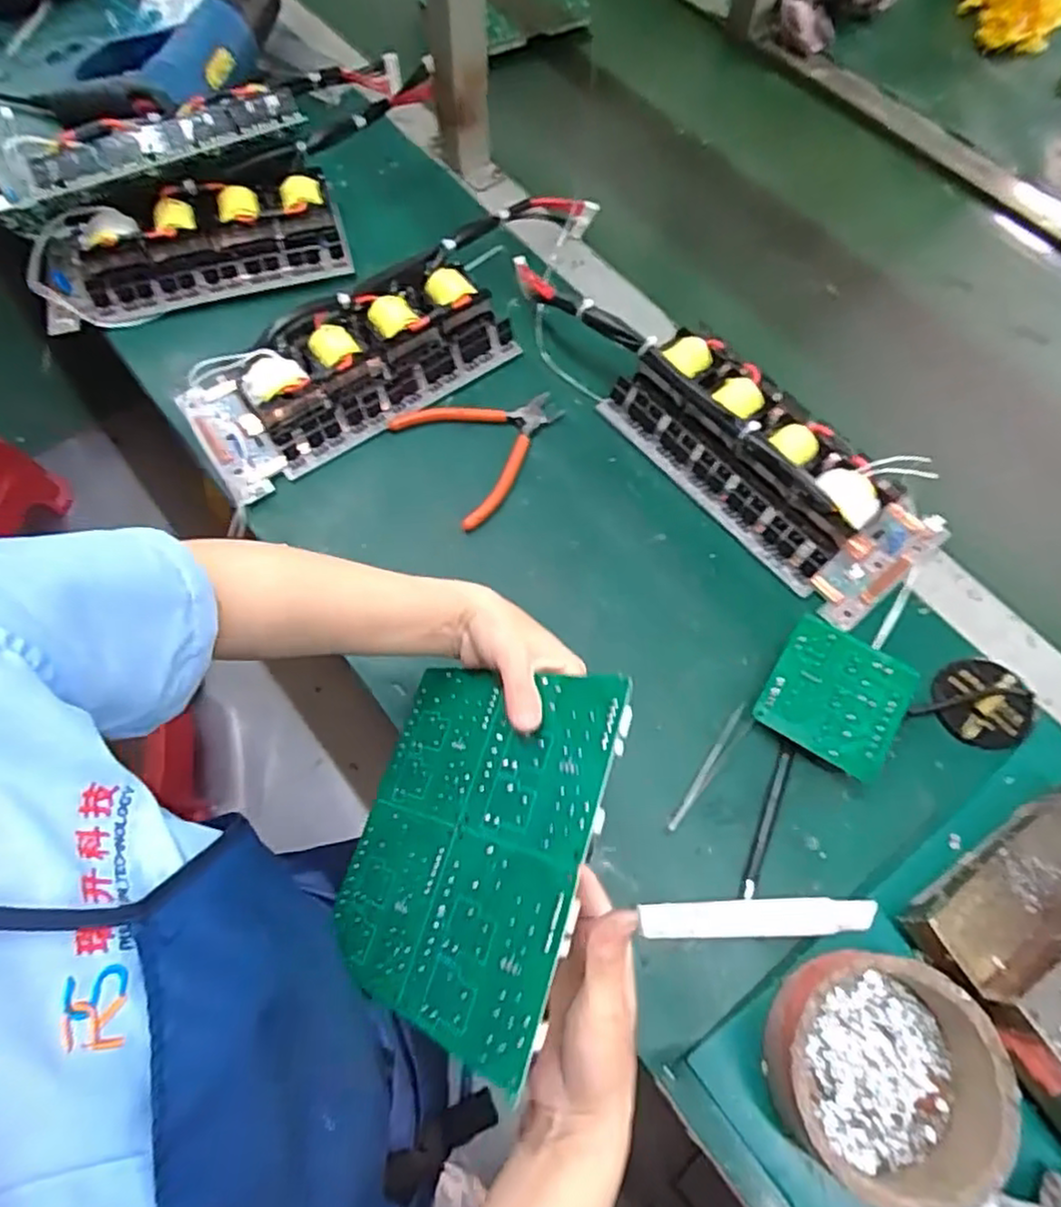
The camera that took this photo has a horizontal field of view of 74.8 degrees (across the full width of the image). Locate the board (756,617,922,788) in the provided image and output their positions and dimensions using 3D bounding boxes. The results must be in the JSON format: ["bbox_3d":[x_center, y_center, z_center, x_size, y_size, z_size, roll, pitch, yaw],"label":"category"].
[{"bbox_3d":[0.224,0.070,0.516,0.093,0.024,0.097,31,68,12],"label":"board"}]

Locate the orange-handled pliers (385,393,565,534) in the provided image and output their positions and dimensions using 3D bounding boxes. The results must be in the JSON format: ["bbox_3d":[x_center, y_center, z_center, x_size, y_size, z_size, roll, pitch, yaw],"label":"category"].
[{"bbox_3d":[-0.033,-0.145,0.611,0.135,0.011,0.125,-33,70,-16],"label":"orange-handled pliers"}]

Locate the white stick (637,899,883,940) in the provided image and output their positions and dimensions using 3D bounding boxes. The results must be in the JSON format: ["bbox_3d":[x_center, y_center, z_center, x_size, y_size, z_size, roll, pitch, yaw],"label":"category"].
[{"bbox_3d":[0.152,0.212,0.466,0.155,0.005,0.023,-2,65,1],"label":"white stick"}]

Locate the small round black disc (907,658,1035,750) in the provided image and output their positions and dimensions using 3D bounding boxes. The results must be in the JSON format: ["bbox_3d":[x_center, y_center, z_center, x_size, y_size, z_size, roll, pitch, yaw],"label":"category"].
[{"bbox_3d":[0.339,0.075,0.519,0.068,0.019,0.069,1,65,-1],"label":"small round black disc"}]

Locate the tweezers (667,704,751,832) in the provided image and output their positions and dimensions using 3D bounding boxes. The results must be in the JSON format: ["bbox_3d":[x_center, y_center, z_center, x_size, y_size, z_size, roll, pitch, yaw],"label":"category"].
[{"bbox_3d":[0.132,0.122,0.506,0.014,0.005,0.106,34,68,13],"label":"tweezers"}]

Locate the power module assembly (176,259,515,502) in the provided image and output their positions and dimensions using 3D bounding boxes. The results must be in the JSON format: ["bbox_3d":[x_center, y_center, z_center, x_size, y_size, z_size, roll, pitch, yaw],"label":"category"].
[{"bbox_3d":[-0.159,-0.209,0.615,0.285,0.061,0.120,-31,69,-15],"label":"power module assembly"}]

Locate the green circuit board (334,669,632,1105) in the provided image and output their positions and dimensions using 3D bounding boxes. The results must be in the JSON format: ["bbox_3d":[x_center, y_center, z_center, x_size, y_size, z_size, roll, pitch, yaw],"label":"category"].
[{"bbox_3d":[-0.038,0.125,0.380,0.172,0.005,0.182,-3,62,47],"label":"green circuit board"}]

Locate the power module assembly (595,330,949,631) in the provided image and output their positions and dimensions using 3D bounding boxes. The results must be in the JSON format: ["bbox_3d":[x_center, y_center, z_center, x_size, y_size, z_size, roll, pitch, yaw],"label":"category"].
[{"bbox_3d":[0.205,-0.124,0.583,0.134,0.062,0.286,-36,71,-17],"label":"power module assembly"}]

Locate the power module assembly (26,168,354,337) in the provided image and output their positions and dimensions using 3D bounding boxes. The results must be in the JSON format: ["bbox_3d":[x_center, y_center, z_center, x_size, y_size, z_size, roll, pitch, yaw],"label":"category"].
[{"bbox_3d":[-0.330,-0.347,0.665,0.287,0.056,0.112,-17,66,-9],"label":"power module assembly"}]

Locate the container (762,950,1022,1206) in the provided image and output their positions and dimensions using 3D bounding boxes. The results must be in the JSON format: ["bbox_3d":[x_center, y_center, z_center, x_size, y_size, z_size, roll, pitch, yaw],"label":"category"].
[{"bbox_3d":[0.211,0.277,0.409,0.133,0.051,0.123,1,65,-1],"label":"container"}]

